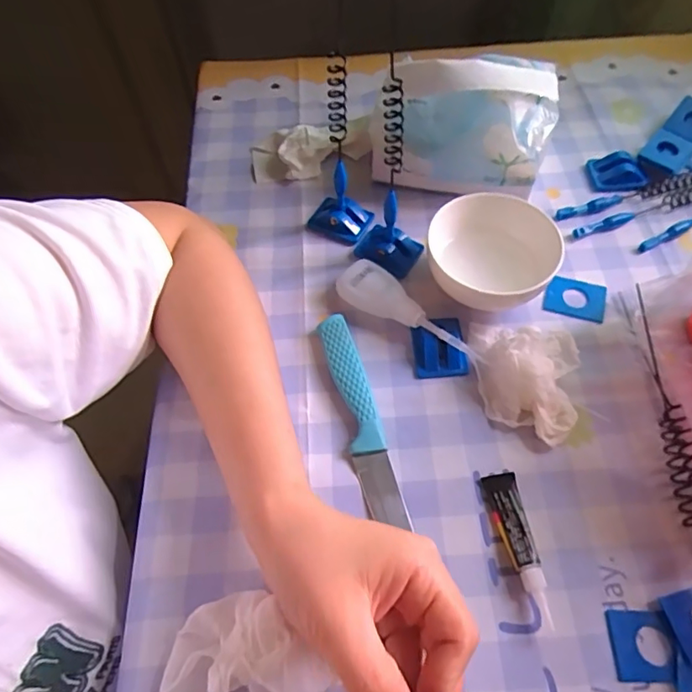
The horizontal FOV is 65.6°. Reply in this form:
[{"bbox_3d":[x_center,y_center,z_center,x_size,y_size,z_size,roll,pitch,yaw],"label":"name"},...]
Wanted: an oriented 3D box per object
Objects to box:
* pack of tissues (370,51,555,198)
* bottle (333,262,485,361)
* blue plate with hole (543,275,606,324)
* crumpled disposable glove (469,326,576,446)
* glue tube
[{"bbox_3d":[0.090,-0.165,0.411,0.135,0.102,0.051,2,58,3],"label":"pack of tissues"},{"bbox_3d":[0.040,-0.020,0.369,0.031,0.023,0.111,-39,65,-20],"label":"bottle"},{"bbox_3d":[0.165,-0.034,0.384,0.041,0.004,0.032,15,60,11],"label":"blue plate with hole"},{"bbox_3d":[0.113,0.017,0.340,0.065,0.032,0.077,7,59,6],"label":"crumpled disposable glove"},{"bbox_3d":[0.097,0.109,0.297,0.019,0.012,0.079,-10,58,-4],"label":"glue tube"}]

